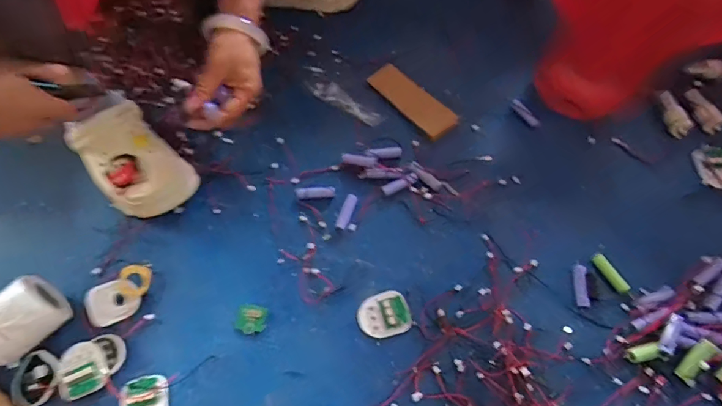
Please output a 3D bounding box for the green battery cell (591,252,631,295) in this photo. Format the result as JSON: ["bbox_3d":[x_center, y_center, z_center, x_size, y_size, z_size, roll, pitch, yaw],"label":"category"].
[{"bbox_3d":[0.303,0.085,0.540,0.013,0.017,0.052,-29,69,-11],"label":"green battery cell"}]

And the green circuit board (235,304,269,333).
[{"bbox_3d":[-0.133,0.141,0.540,0.038,0.015,0.033,12,67,6],"label":"green circuit board"}]

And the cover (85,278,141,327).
[{"bbox_3d":[-0.307,0.123,0.548,0.061,0.015,0.049,-21,68,-8],"label":"cover"}]

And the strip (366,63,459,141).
[{"bbox_3d":[0.073,-0.153,0.655,0.045,0.010,0.157,-46,64,8],"label":"strip"}]

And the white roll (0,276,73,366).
[{"bbox_3d":[-0.390,0.134,0.508,0.055,0.065,0.091,33,71,14],"label":"white roll"}]

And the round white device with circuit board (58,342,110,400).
[{"bbox_3d":[-0.317,0.189,0.509,0.053,0.017,0.060,-19,67,-7],"label":"round white device with circuit board"}]

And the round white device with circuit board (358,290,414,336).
[{"bbox_3d":[0.028,0.134,0.534,0.062,0.009,0.050,-13,67,-5],"label":"round white device with circuit board"}]

